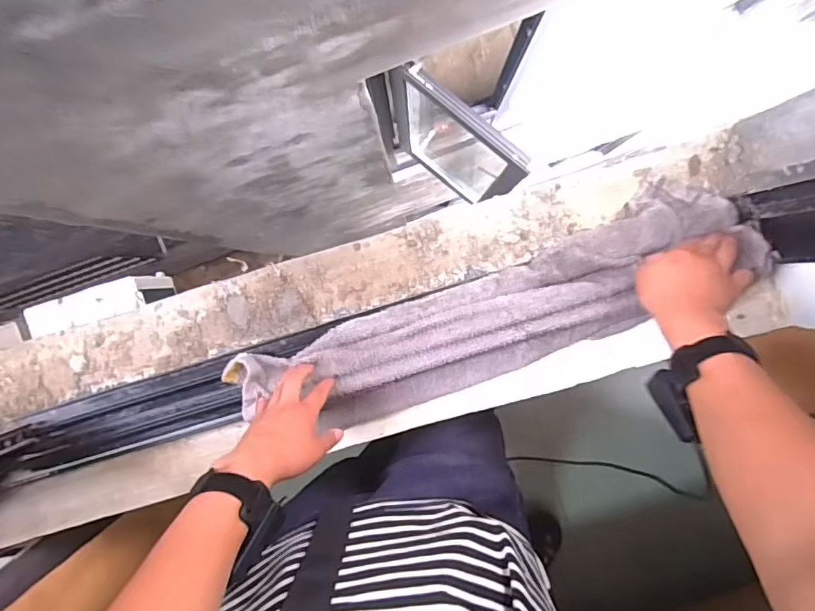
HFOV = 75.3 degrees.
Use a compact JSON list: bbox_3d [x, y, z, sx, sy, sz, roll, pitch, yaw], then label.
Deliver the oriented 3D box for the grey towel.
[{"bbox_3d":[0.103,0.017,0.615,0.588,0.065,0.129,-22,93,2],"label":"grey towel"}]

